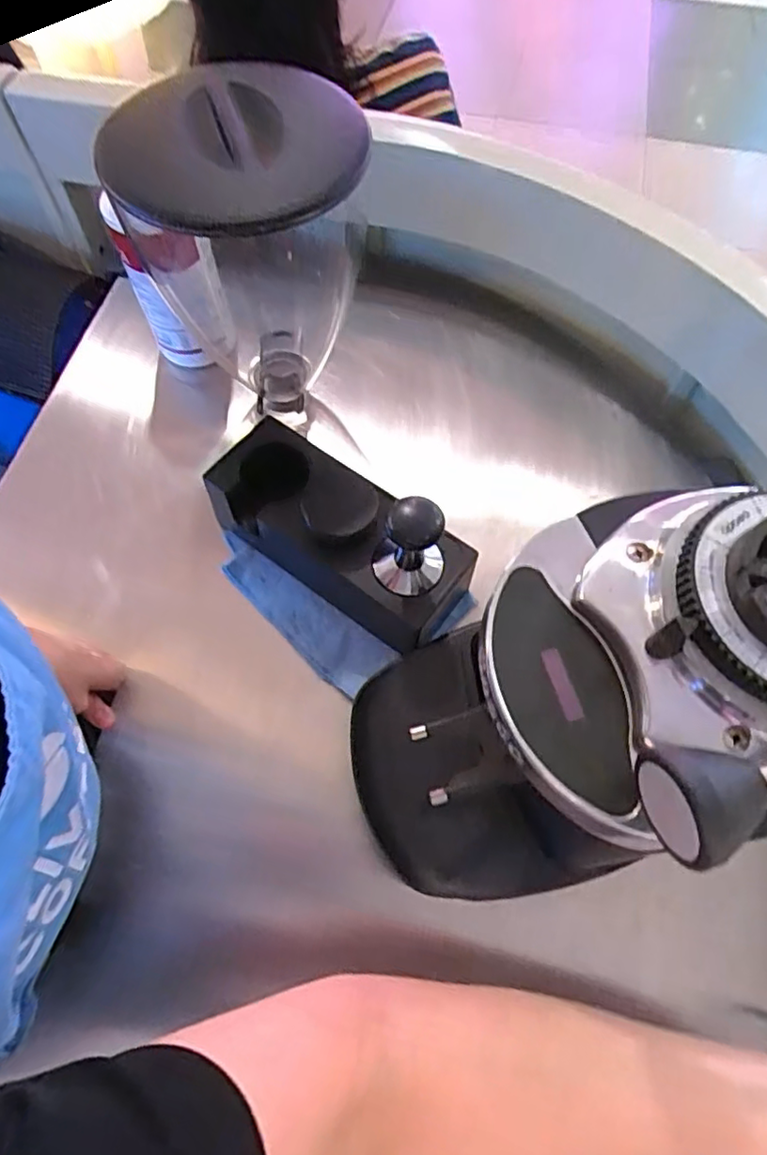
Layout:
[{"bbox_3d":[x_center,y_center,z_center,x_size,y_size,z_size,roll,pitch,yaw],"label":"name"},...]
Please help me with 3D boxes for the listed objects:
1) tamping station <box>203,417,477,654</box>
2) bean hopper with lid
[{"bbox_3d":[-0.039,-0.050,0.540,0.237,0.130,0.094,34,69,15],"label":"tamping station"},{"bbox_3d":[-0.121,-0.266,0.546,0.167,0.270,0.160,18,66,8],"label":"bean hopper with lid"}]

